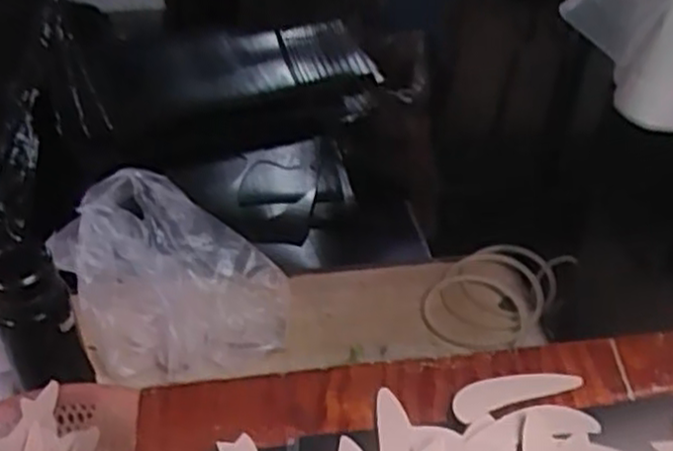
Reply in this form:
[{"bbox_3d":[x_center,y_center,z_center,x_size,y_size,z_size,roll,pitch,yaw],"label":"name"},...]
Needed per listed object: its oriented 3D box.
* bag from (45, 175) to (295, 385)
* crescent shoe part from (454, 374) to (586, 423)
[{"bbox_3d":[-0.203,0.083,0.901,0.291,0.062,0.231,34,62,-7],"label":"bag"},{"bbox_3d":[0.125,0.117,0.540,0.100,0.004,0.031,-11,34,-22],"label":"crescent shoe part"}]

